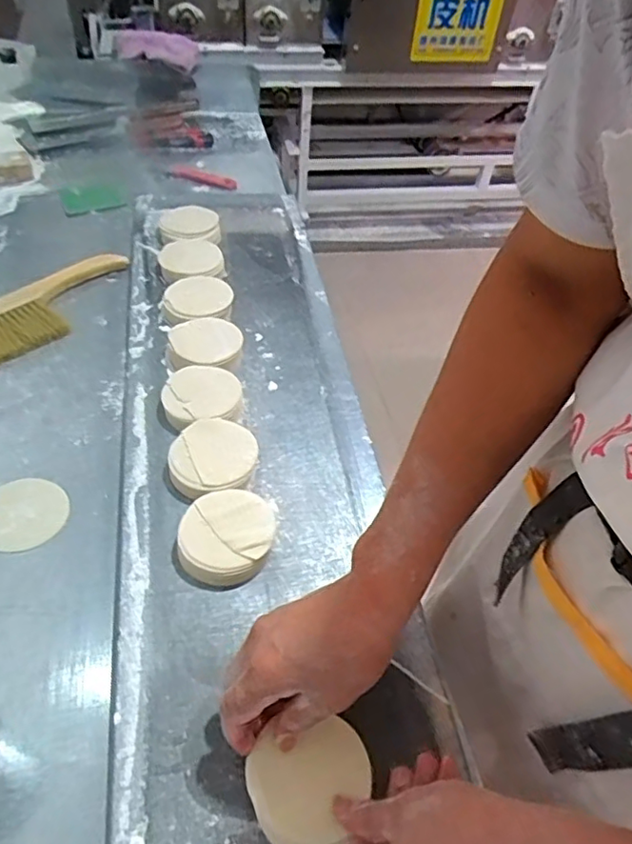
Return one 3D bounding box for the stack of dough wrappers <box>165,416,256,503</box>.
[{"bbox_3d":[-0.107,0.038,0.606,0.085,0.034,0.094,-1,50,-5],"label":"stack of dough wrappers"}]

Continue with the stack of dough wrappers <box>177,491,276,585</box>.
[{"bbox_3d":[-0.083,0.104,0.544,0.083,0.022,0.092,9,50,3],"label":"stack of dough wrappers"}]

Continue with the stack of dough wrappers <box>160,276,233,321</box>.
[{"bbox_3d":[-0.156,-0.161,0.769,0.091,0.029,0.094,-12,52,-14],"label":"stack of dough wrappers"}]

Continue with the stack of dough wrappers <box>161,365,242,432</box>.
[{"bbox_3d":[-0.127,-0.028,0.657,0.089,0.034,0.085,-19,54,-19],"label":"stack of dough wrappers"}]

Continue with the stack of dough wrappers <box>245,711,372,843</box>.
[{"bbox_3d":[-0.007,0.263,0.427,0.086,0.014,0.087,15,51,8],"label":"stack of dough wrappers"}]

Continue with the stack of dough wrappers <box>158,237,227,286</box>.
[{"bbox_3d":[-0.175,-0.230,0.822,0.097,0.026,0.085,-24,56,-22],"label":"stack of dough wrappers"}]

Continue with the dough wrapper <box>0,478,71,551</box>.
[{"bbox_3d":[-0.285,0.088,0.570,0.076,0.004,0.077,2,50,-3],"label":"dough wrapper"}]

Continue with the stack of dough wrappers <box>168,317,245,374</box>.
[{"bbox_3d":[-0.135,-0.093,0.709,0.091,0.027,0.084,-14,53,-16],"label":"stack of dough wrappers"}]

